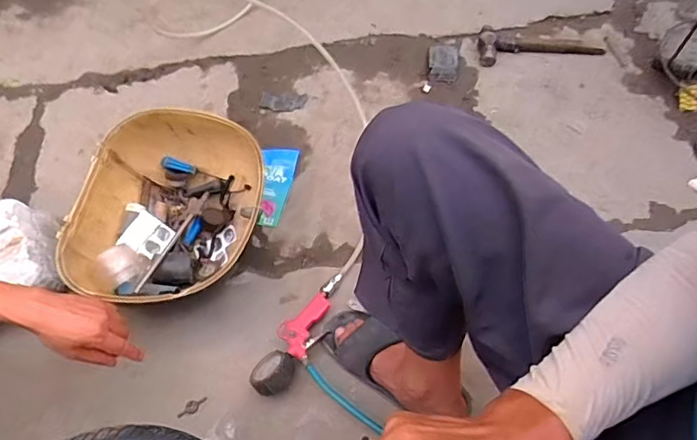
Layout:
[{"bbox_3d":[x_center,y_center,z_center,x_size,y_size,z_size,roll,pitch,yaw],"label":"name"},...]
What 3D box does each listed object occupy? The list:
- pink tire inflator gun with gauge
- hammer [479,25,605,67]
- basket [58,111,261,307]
[{"bbox_3d":[-0.078,0.189,0.882,0.076,0.051,0.253,29,63,20],"label":"pink tire inflator gun with gauge"},{"bbox_3d":[0.482,-0.447,1.296,0.300,0.038,0.127,-3,57,2],"label":"hammer"},{"bbox_3d":[-0.324,-0.001,0.973,0.316,0.161,0.389,8,58,9],"label":"basket"}]

